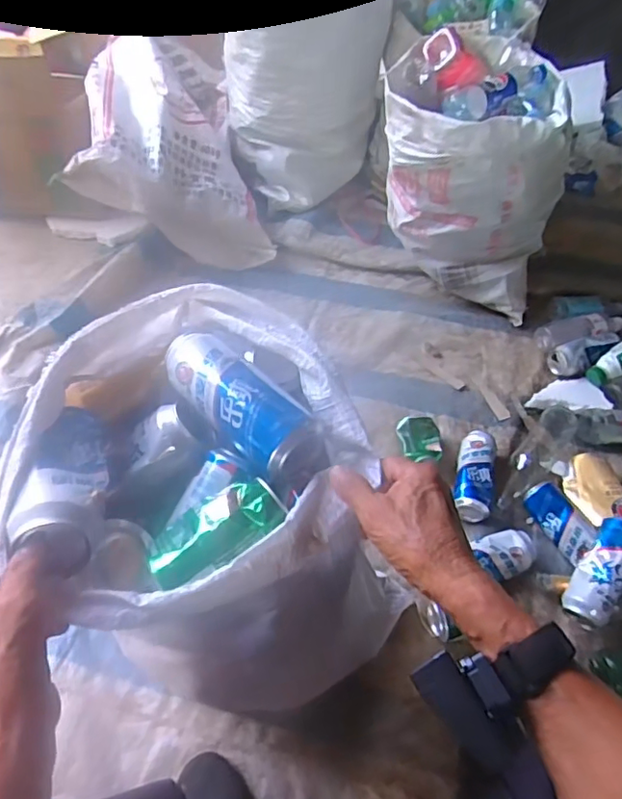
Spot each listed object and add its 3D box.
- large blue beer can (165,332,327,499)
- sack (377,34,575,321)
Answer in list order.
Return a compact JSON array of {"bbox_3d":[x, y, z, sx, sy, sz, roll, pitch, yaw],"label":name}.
[{"bbox_3d":[-0.064,0.007,0.513,0.067,0.063,0.181,-35,60,-27],"label":"large blue beer can"},{"bbox_3d":[0.357,-0.486,1.262,0.361,0.485,0.357,15,52,10],"label":"sack"}]

